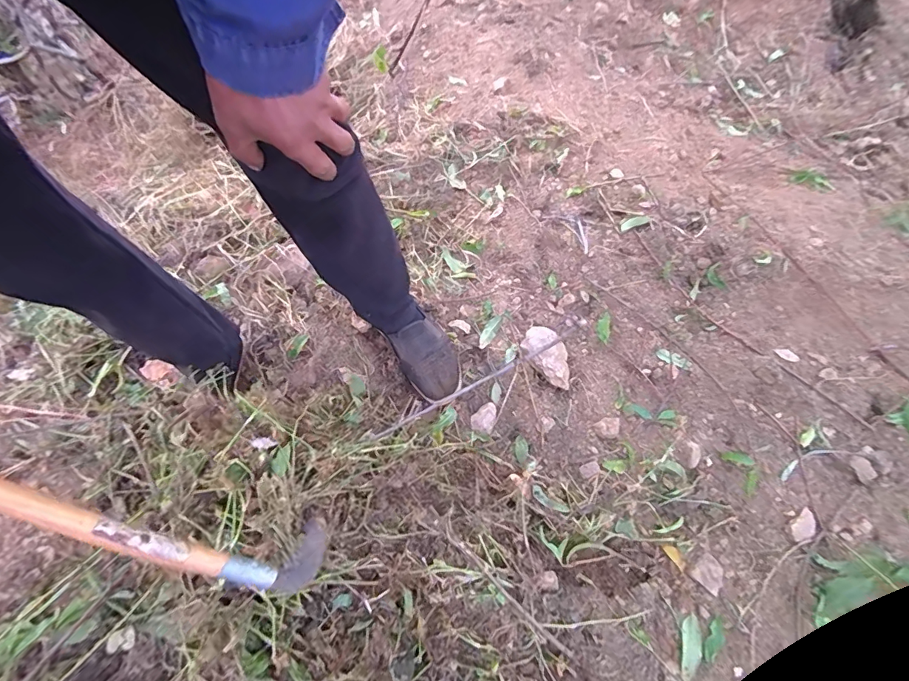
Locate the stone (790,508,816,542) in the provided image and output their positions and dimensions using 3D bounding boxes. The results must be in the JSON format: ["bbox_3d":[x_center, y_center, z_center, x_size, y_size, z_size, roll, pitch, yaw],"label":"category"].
[{"bbox_3d":[0.523,0.278,0.679,0.048,0.009,0.029,-38,71,-12],"label":"stone"}]

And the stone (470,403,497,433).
[{"bbox_3d":[0.052,0.132,0.770,0.050,0.021,0.036,-43,72,-14],"label":"stone"}]

